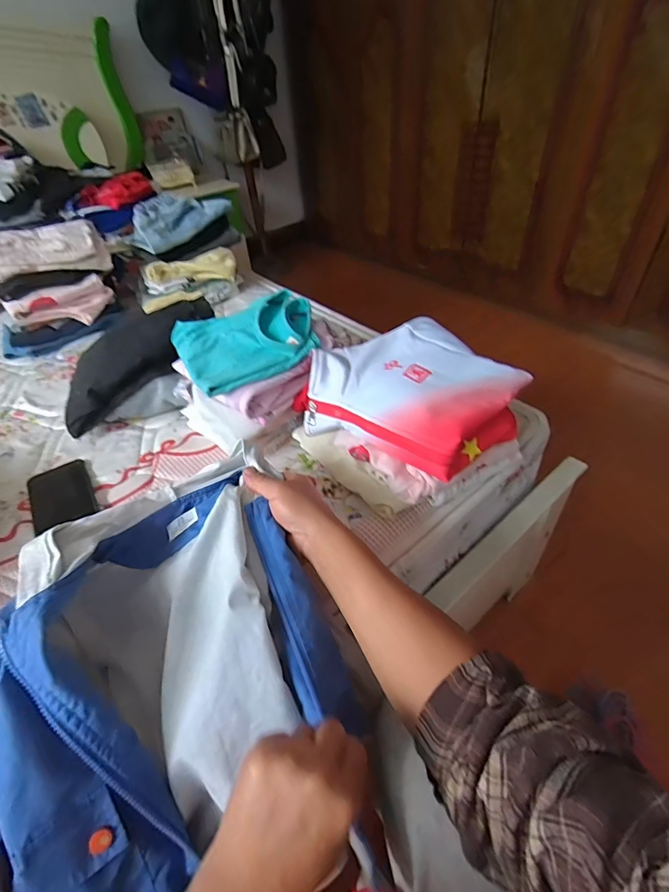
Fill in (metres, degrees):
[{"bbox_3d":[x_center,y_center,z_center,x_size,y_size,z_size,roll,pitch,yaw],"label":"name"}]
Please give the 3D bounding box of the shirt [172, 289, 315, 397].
[{"bbox_3d":[-0.130,-0.166,0.639,0.190,0.063,0.177,-24,47,-20],"label":"shirt"}]

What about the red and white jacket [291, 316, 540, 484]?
[{"bbox_3d":[0.101,-0.070,0.582,0.224,0.088,0.240,-33,51,-27],"label":"red and white jacket"}]

